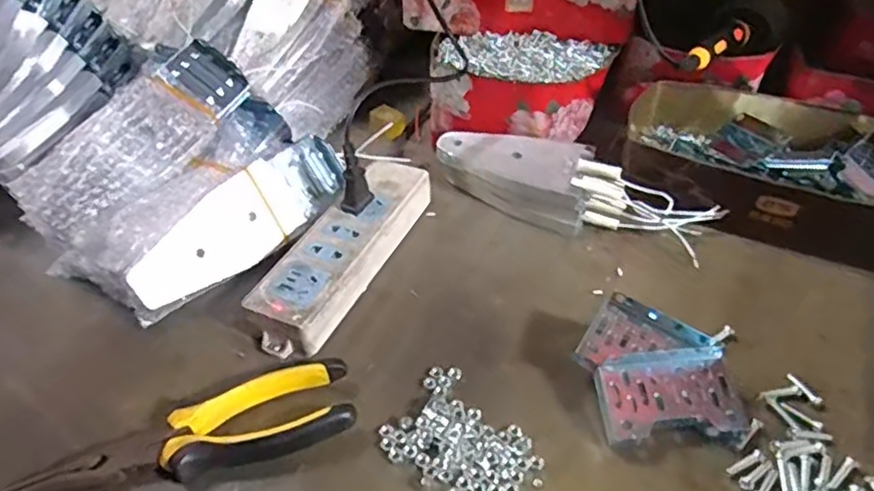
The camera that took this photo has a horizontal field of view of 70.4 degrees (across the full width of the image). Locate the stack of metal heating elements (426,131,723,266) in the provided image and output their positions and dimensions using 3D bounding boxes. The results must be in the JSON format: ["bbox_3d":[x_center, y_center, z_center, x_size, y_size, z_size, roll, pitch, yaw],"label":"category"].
[{"bbox_3d":[0.108,-0.048,0.504,0.220,0.040,0.068,17,46,19],"label":"stack of metal heating elements"}]

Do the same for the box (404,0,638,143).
[{"bbox_3d":[0.059,-0.180,0.535,0.204,0.129,0.103,9,44,12],"label":"box"}]

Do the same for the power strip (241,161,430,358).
[{"bbox_3d":[-0.067,0.004,0.460,0.052,0.036,0.181,18,46,20],"label":"power strip"}]

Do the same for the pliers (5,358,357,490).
[{"bbox_3d":[-0.144,0.113,0.354,0.191,0.023,0.048,-14,44,-13],"label":"pliers"}]

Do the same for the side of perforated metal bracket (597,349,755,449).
[{"bbox_3d":[0.136,0.089,0.363,0.083,0.018,0.050,-2,62,0],"label":"side of perforated metal bracket"}]

